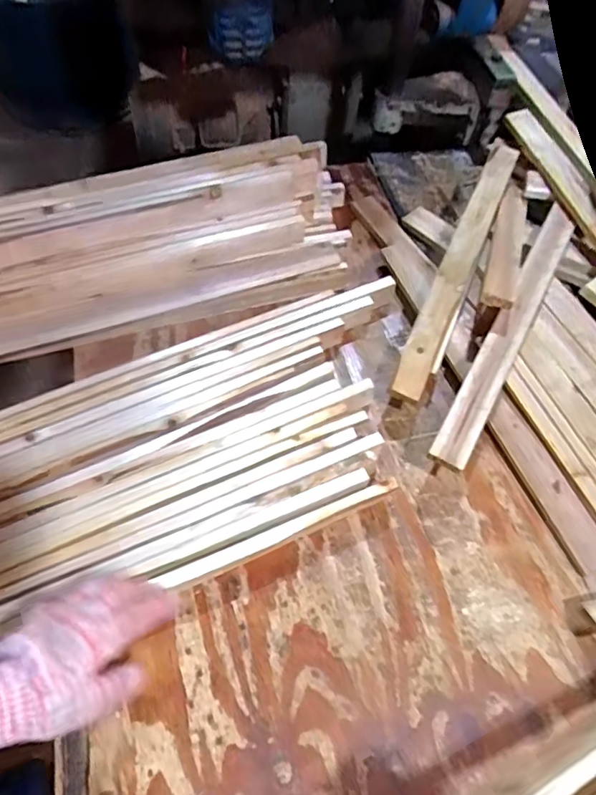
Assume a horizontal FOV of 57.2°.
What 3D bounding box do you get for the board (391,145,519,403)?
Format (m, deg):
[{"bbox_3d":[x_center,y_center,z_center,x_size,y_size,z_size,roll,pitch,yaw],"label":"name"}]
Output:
[{"bbox_3d":[0.224,-0.195,0.751,0.039,0.020,0.482,23,59,9],"label":"board"}]

